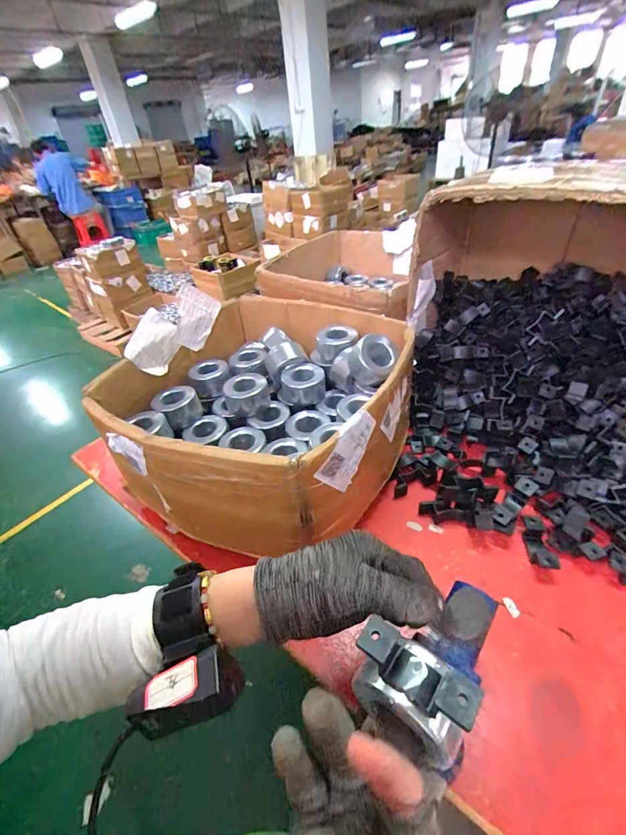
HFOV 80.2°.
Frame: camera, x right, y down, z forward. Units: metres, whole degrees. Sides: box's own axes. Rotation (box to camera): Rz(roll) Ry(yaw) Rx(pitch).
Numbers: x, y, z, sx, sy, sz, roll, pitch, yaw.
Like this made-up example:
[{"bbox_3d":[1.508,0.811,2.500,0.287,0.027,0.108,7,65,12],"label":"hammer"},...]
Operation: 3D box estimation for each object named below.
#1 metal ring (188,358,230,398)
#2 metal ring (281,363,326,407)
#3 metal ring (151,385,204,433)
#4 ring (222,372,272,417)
[{"bbox_3d":[-0.159,-0.059,0.583,0.057,0.041,0.062,-4,39,4],"label":"metal ring"},{"bbox_3d":[-0.013,-0.049,0.552,0.061,0.040,0.061,-4,39,4],"label":"metal ring"},{"bbox_3d":[-0.192,-0.015,0.530,0.060,0.040,0.060,-4,39,4],"label":"metal ring"},{"bbox_3d":[-0.097,-0.033,0.547,0.063,0.042,0.063,-14,39,-8],"label":"ring"}]

